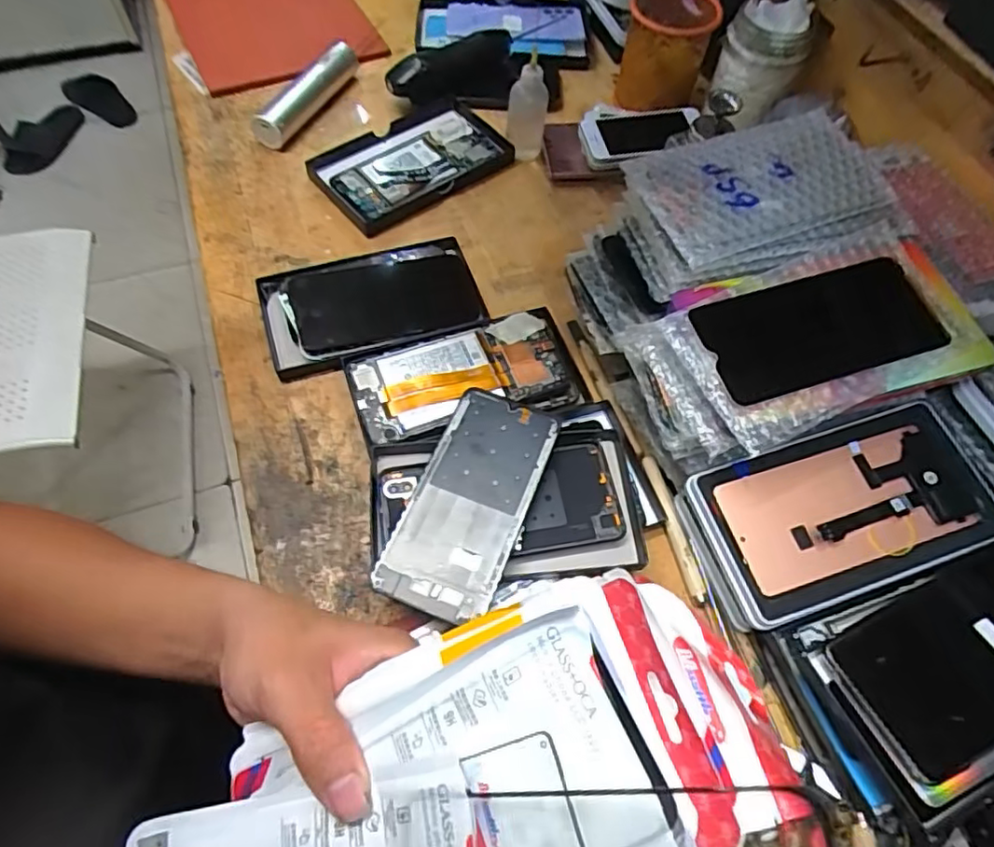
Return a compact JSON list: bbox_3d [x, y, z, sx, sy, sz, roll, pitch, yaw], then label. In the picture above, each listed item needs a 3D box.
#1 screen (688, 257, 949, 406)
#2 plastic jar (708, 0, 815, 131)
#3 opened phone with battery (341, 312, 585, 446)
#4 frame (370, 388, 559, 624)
[{"bbox_3d":[0.201,-0.060,0.382,0.146,0.004,0.071,-16,68,-7],"label":"screen"},{"bbox_3d":[0.244,-0.339,0.571,0.067,0.090,0.068,1,61,-2],"label":"plastic jar"},{"bbox_3d":[-0.025,-0.034,0.475,0.165,0.008,0.082,-17,73,-15],"label":"opened phone with battery"},{"bbox_3d":[-0.016,0.049,0.406,0.074,0.006,0.154,20,63,9],"label":"frame"}]

